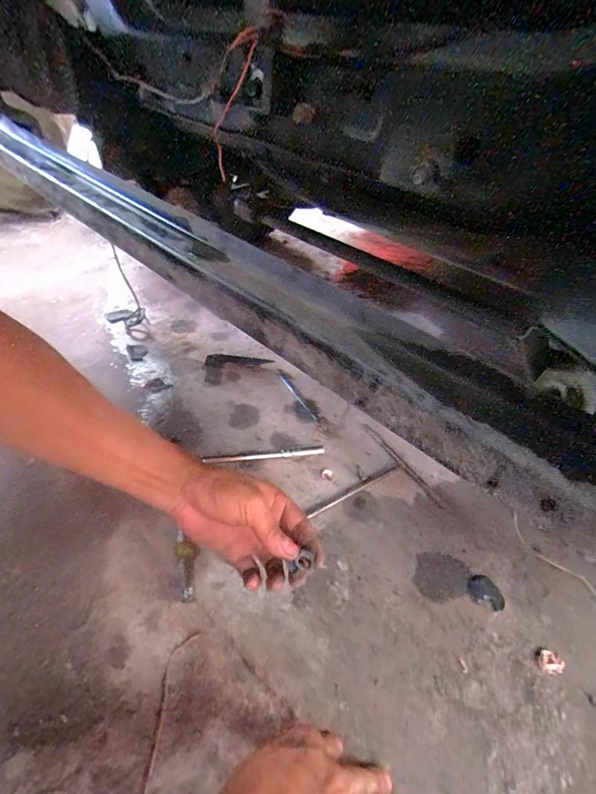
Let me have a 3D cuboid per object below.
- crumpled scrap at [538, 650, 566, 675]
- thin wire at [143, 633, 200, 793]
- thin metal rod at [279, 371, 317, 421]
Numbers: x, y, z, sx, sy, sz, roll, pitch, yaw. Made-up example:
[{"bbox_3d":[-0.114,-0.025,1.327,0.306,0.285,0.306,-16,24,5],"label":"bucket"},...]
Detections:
[{"bbox_3d":[0.265,0.278,0.400,0.024,0.004,0.022,4,42,-3],"label":"crumpled scrap"},{"bbox_3d":[-0.124,0.286,0.349,0.022,0.007,0.129,10,42,4],"label":"thin wire"},{"bbox_3d":[0.000,-0.003,0.681,0.013,0.009,0.131,-18,48,-25],"label":"thin metal rod"}]

